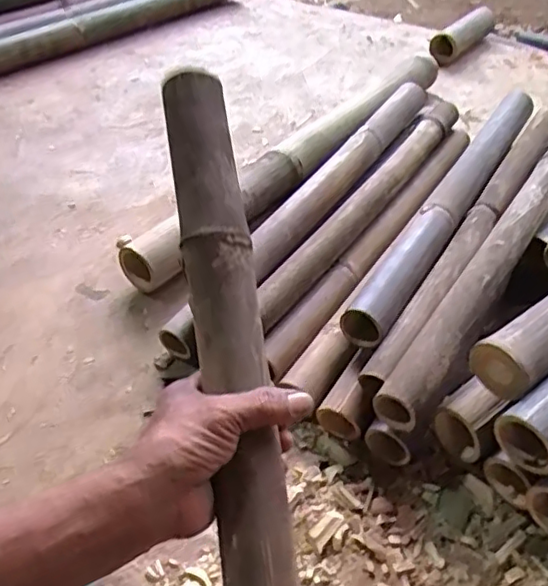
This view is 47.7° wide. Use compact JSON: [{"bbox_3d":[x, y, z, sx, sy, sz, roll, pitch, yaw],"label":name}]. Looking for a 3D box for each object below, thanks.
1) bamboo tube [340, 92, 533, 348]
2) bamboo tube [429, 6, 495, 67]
[{"bbox_3d":[0.276,-0.141,0.934,0.067,0.054,0.652,22,48,26],"label":"bamboo tube"},{"bbox_3d":[0.468,-0.642,1.544,0.081,0.070,0.232,26,50,28],"label":"bamboo tube"}]

